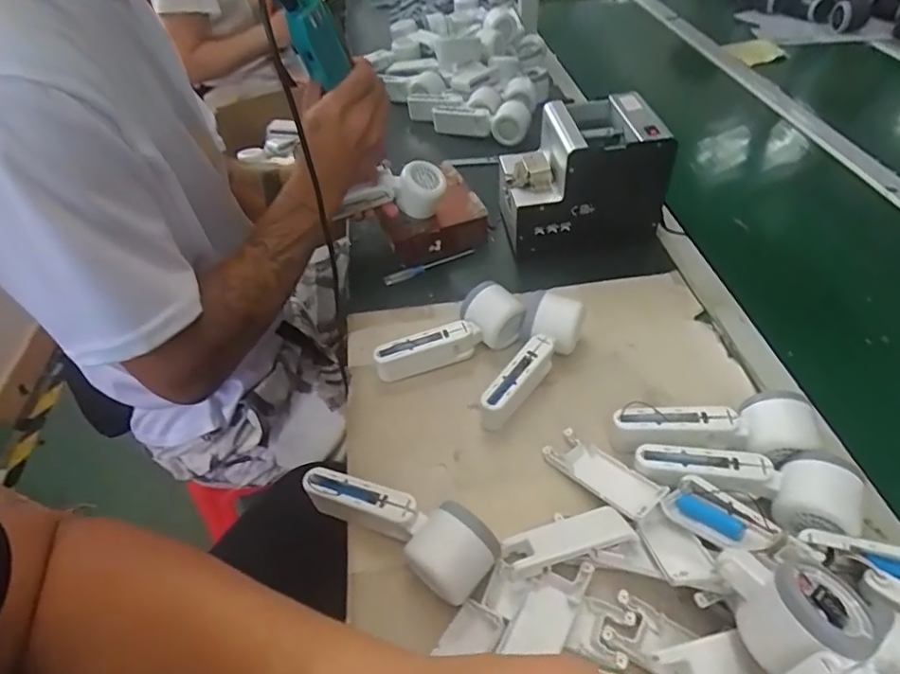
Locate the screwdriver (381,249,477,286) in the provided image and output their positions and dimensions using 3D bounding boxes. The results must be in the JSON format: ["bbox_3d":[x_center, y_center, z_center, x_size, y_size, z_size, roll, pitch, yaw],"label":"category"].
[{"bbox_3d":[-0.027,-0.091,0.708,0.125,0.012,0.012,-22,49,-17],"label":"screwdriver"}]

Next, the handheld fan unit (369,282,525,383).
[{"bbox_3d":[-0.004,-0.006,0.585,0.158,0.062,0.049,-16,47,-12],"label":"handheld fan unit"}]

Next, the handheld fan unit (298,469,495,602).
[{"bbox_3d":[-0.043,0.145,0.445,0.167,0.048,0.059,27,53,26],"label":"handheld fan unit"}]

